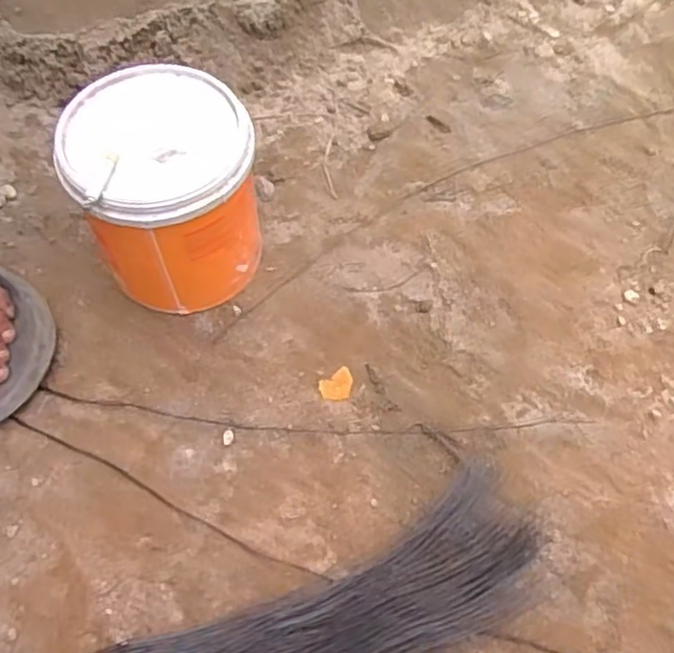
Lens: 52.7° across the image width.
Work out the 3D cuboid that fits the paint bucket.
[{"bbox_3d":[-0.151,-0.119,0.628,0.145,0.171,0.159,0,60,0],"label":"paint bucket"}]

